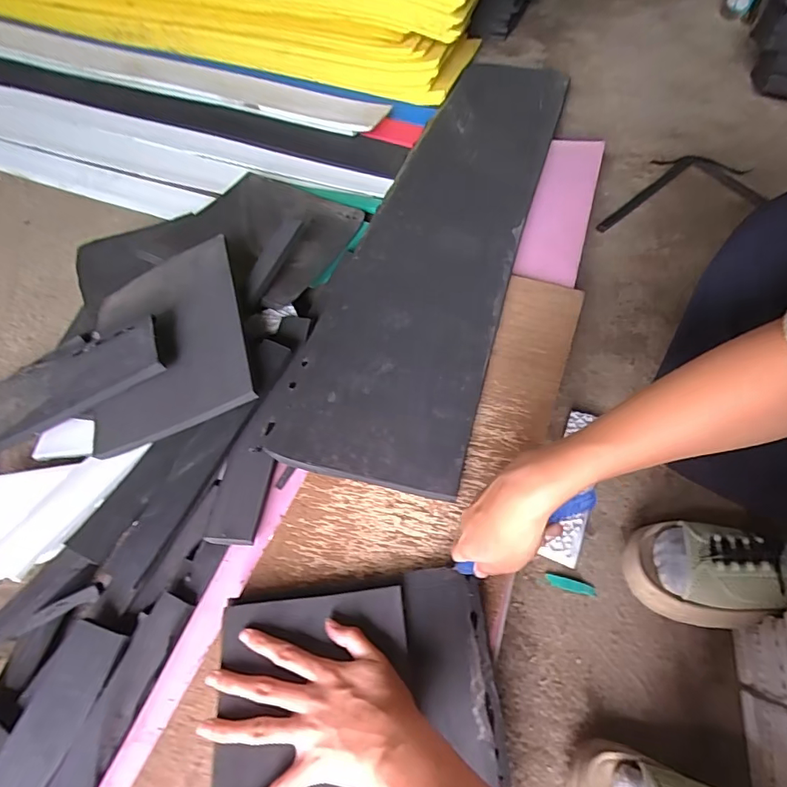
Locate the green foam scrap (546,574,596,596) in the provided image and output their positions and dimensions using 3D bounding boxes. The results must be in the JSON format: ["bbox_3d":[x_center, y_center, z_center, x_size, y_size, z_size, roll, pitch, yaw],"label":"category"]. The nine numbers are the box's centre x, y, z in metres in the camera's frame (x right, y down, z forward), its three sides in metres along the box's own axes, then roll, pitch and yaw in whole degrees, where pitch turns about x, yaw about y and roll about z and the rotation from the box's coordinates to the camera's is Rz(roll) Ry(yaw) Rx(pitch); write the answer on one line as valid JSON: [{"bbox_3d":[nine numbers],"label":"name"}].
[{"bbox_3d":[0.191,0.205,0.515,0.051,0.004,0.012,13,59,6],"label":"green foam scrap"}]

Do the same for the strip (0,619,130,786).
[{"bbox_3d":[-0.309,0.327,0.369,0.052,0.009,0.278,20,65,3],"label":"strip"}]

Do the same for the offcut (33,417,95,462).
[{"bbox_3d":[-0.376,0.052,0.551,0.075,0.009,0.044,-6,75,6],"label":"offcut"}]

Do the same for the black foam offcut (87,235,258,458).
[{"bbox_3d":[-0.271,-0.067,0.568,0.188,0.014,0.253,-22,63,5],"label":"black foam offcut"}]

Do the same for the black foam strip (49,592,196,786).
[{"bbox_3d":[-0.257,0.313,0.390,0.041,0.010,0.287,17,62,11],"label":"black foam strip"}]

